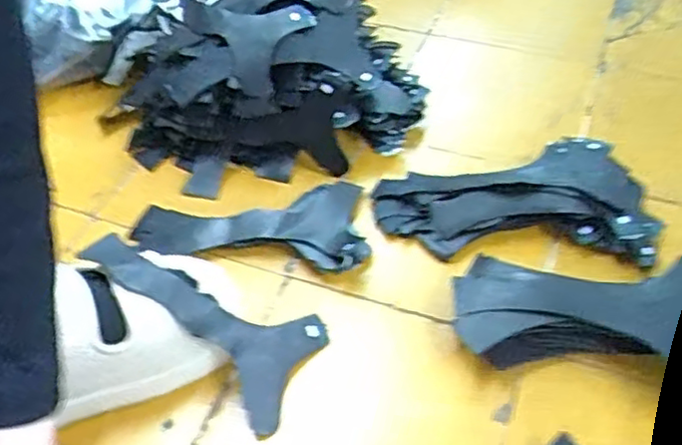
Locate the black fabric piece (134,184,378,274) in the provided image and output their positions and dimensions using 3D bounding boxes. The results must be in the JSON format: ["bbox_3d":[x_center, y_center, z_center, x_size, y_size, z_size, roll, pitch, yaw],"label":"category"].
[{"bbox_3d":[-0.082,0.006,0.603,0.203,0.023,0.091,-3,47,-2],"label":"black fabric piece"}]

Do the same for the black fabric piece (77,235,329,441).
[{"bbox_3d":[-0.105,0.069,0.502,0.181,0.023,0.086,35,51,-7],"label":"black fabric piece"}]

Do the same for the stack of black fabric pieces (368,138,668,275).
[{"bbox_3d":[0.149,-0.021,0.601,0.231,0.031,0.118,-1,47,0],"label":"stack of black fabric pieces"}]

